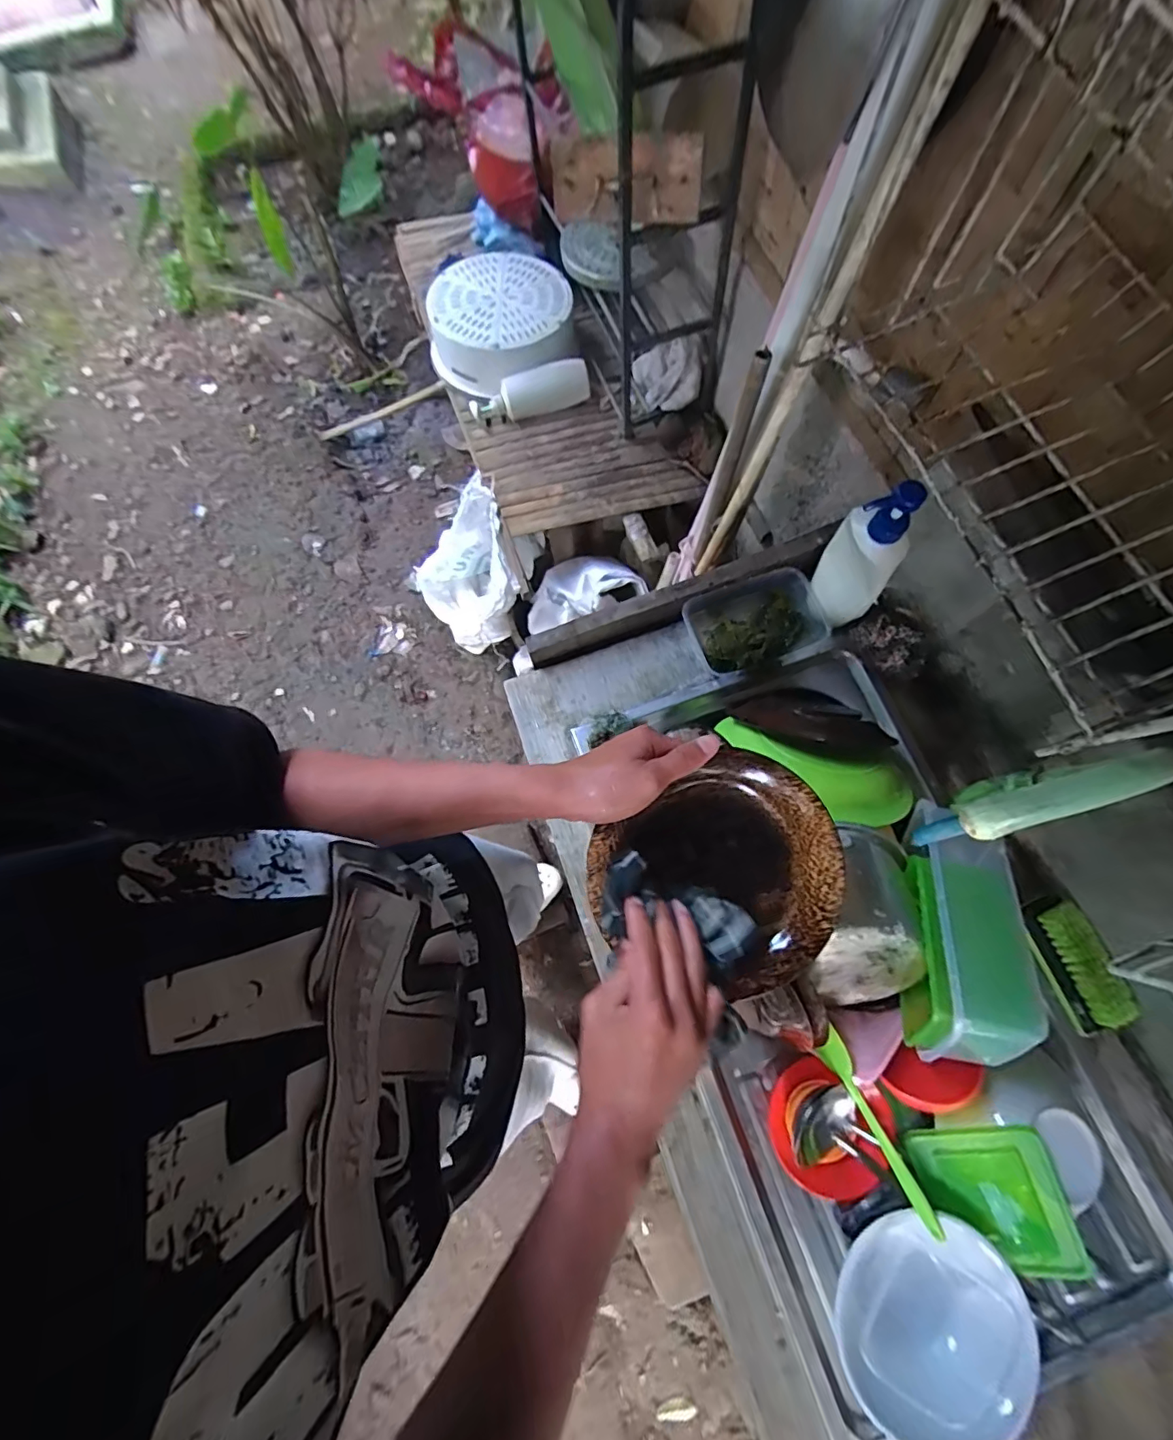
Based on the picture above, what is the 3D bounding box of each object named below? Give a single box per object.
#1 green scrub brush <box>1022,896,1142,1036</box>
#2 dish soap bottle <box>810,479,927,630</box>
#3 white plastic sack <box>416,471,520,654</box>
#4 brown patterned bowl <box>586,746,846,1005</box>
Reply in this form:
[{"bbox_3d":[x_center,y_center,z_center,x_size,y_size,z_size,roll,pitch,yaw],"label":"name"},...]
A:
[{"bbox_3d":[0.530,0.264,0.582,0.056,0.038,0.125,-20,74,-5],"label":"green scrub brush"},{"bbox_3d":[0.316,-0.184,0.616,0.081,0.215,0.044,38,78,11],"label":"dish soap bottle"},{"bbox_3d":[-0.266,-0.312,1.194,0.210,0.313,0.265,-20,74,-5],"label":"white plastic sack"},{"bbox_3d":[0.104,0.127,0.412,0.185,0.046,0.161,-30,75,-7],"label":"brown patterned bowl"}]

